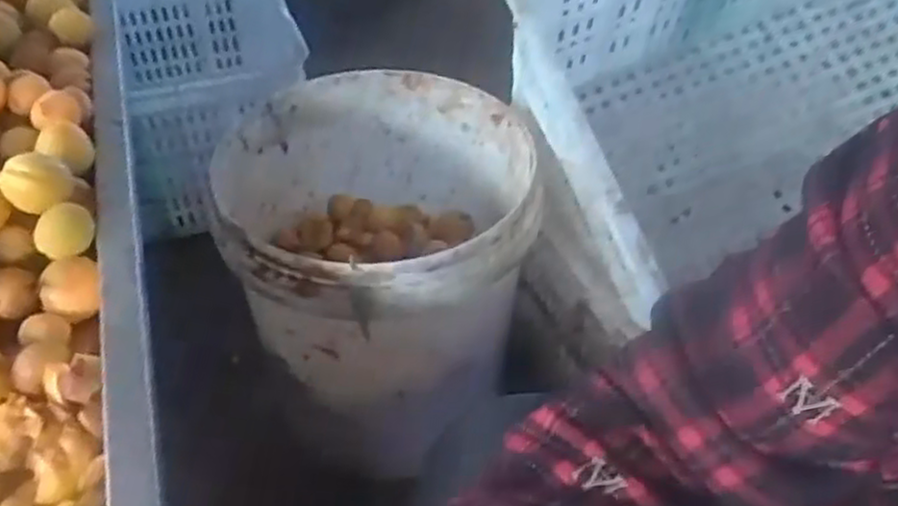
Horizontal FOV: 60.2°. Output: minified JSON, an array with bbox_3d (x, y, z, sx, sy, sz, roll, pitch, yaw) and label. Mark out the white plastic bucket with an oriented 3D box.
[{"bbox_3d":[-0.073,0.015,0.852,0.307,0.299,0.301,2,44,-1],"label":"white plastic bucket"}]

